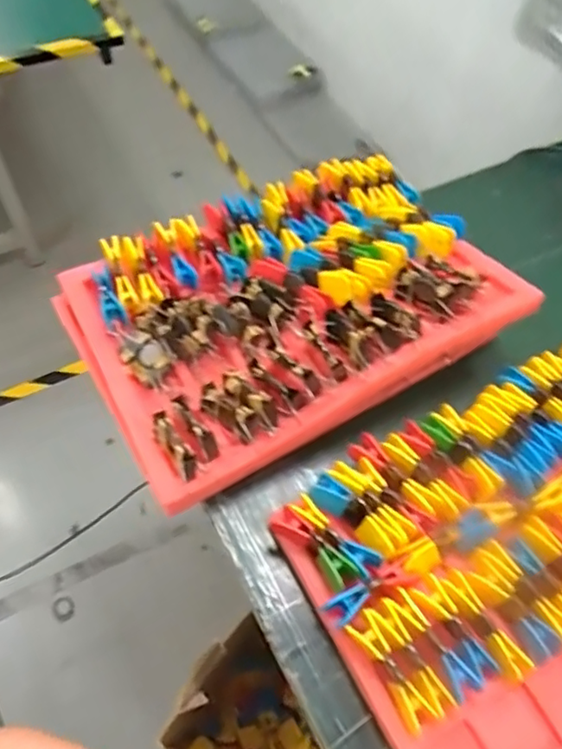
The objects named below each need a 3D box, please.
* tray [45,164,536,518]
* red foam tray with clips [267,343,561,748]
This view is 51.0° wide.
[{"bbox_3d":[0.009,-0.093,0.733,0.497,0.100,0.346,-26,64,-18],"label":"tray"},{"bbox_3d":[0.269,0.156,0.634,0.487,0.050,0.301,-24,63,-17],"label":"red foam tray with clips"}]

